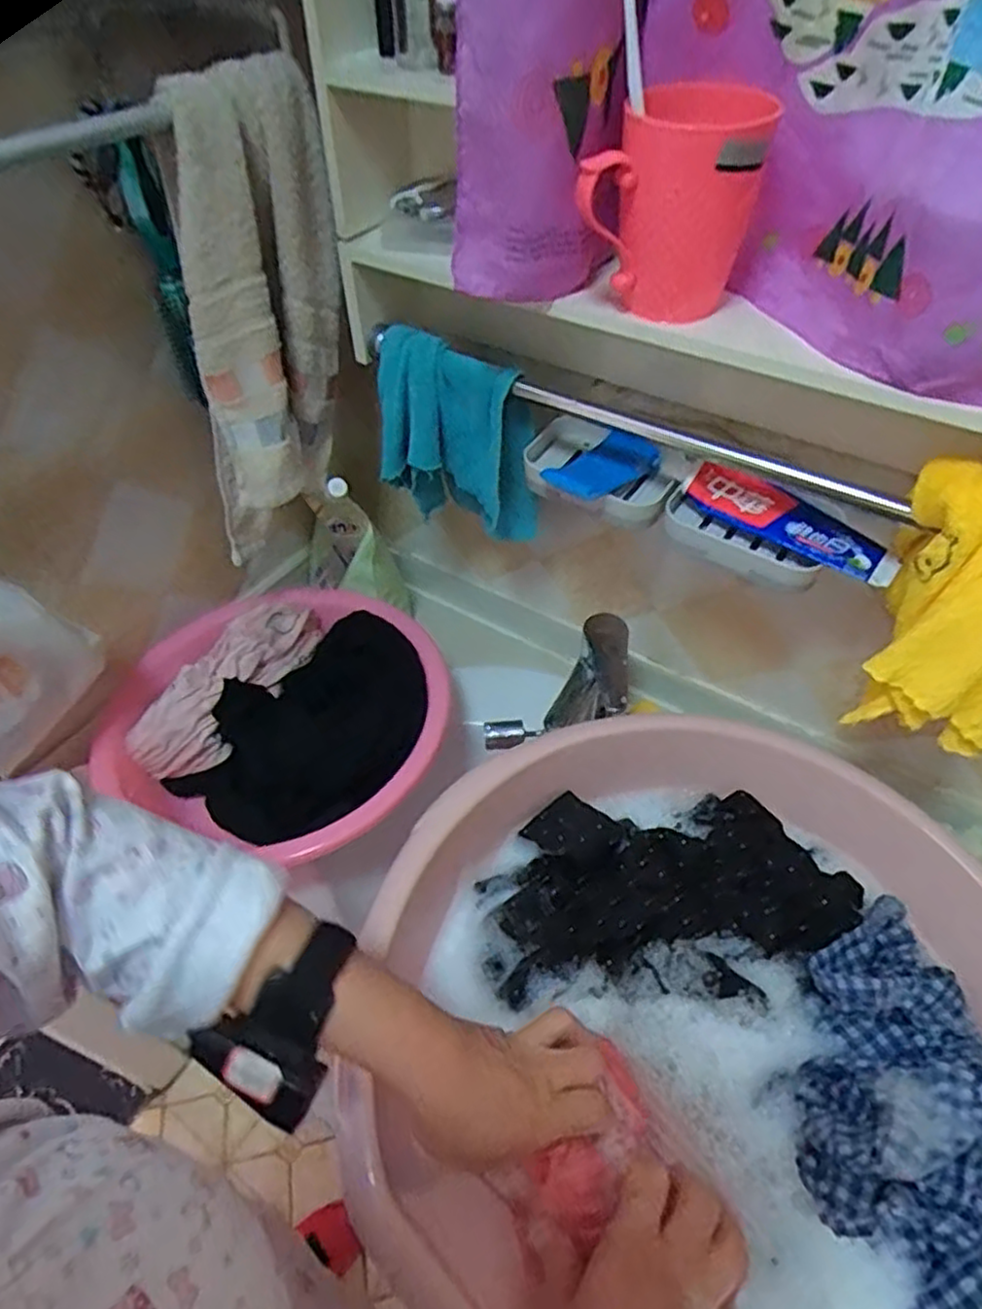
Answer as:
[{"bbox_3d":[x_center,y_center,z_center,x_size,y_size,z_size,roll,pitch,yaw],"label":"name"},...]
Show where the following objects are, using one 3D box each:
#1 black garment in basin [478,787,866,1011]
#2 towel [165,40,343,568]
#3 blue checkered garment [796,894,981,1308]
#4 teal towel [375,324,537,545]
[{"bbox_3d":[0.136,0.179,0.552,0.271,0.060,0.148,-4,49,-4],"label":"black garment in basin"},{"bbox_3d":[-0.193,-0.257,0.596,0.077,0.352,0.141,20,52,17],"label":"towel"},{"bbox_3d":[0.273,0.270,0.451,0.124,0.082,0.239,12,50,10],"label":"blue checkered garment"},{"bbox_3d":[-0.035,-0.187,0.645,0.144,0.172,0.061,17,51,14],"label":"teal towel"}]

